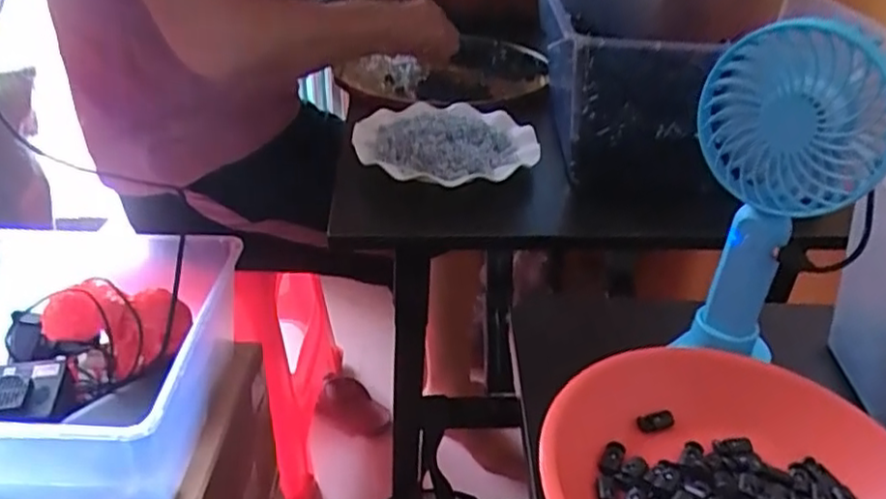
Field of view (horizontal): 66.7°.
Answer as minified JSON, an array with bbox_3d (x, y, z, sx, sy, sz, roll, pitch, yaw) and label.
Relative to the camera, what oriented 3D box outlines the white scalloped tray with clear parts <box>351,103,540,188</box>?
[{"bbox_3d":[0.000,-0.112,0.706,0.186,0.042,0.173,-7,33,-15],"label":"white scalloped tray with clear parts"}]

